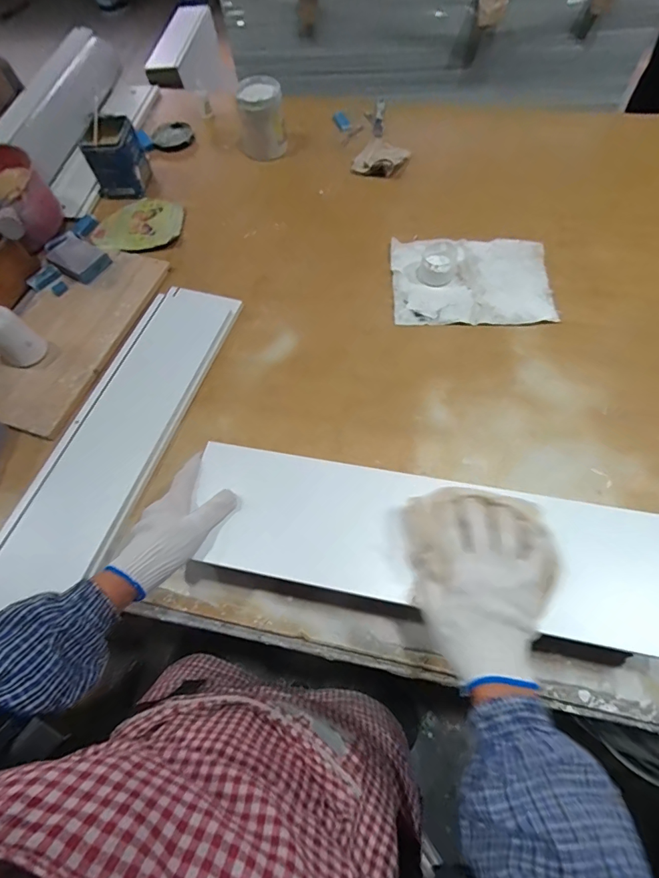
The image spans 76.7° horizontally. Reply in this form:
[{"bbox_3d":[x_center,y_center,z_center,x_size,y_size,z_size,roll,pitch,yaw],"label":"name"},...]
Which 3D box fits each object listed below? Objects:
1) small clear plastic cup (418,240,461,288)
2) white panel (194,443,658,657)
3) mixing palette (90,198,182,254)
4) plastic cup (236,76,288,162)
[{"bbox_3d":[0.197,-0.315,0.749,0.069,0.038,0.069,-2,63,3],"label":"small clear plastic cup"},{"bbox_3d":[0.108,0.110,0.459,0.539,0.022,0.146,9,64,9],"label":"white panel"},{"bbox_3d":[-0.407,-0.459,0.886,0.184,0.013,0.150,-19,64,-6],"label":"mixing palette"},{"bbox_3d":[-0.151,-0.697,0.921,0.108,0.124,0.108,-10,63,-1],"label":"plastic cup"}]

